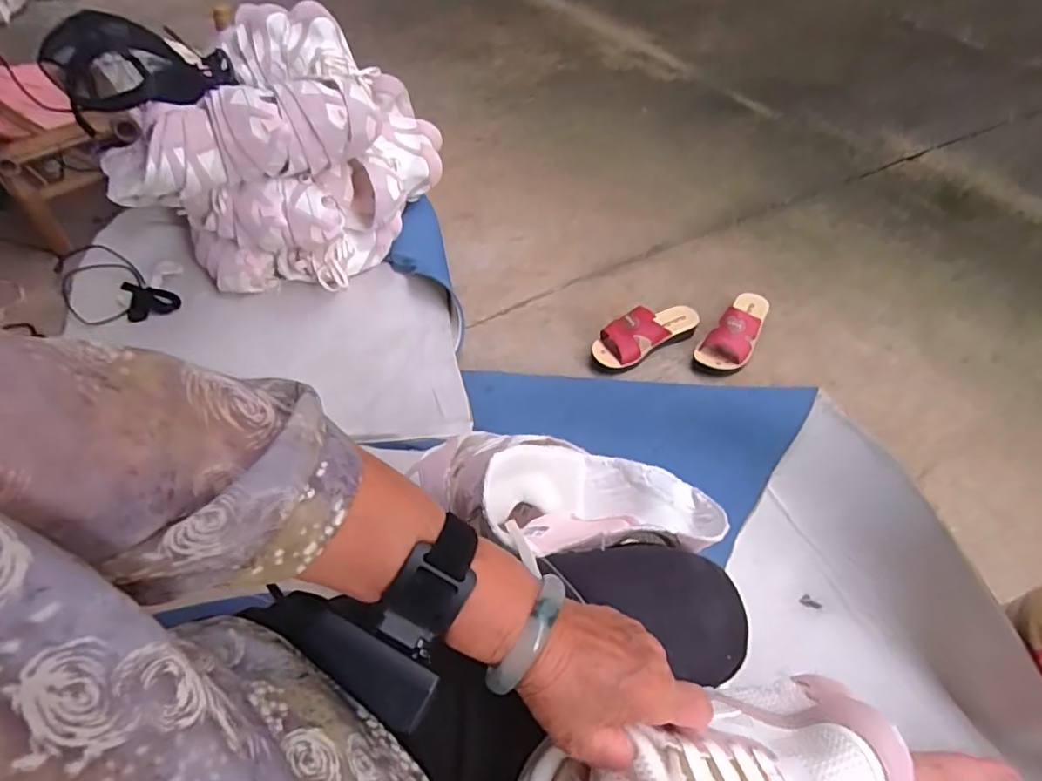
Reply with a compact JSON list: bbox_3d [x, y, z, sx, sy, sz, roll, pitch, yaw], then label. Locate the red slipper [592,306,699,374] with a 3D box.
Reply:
[{"bbox_3d":[0.232,-0.107,1.057,0.214,0.065,0.078,-22,53,-16],"label":"red slipper"}]

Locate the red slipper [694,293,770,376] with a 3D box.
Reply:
[{"bbox_3d":[0.403,-0.127,1.073,0.088,0.079,0.209,25,55,21],"label":"red slipper"}]

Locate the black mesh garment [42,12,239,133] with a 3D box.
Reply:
[{"bbox_3d":[-0.637,-0.536,0.947,0.283,0.131,0.144,-18,52,-10],"label":"black mesh garment"}]

